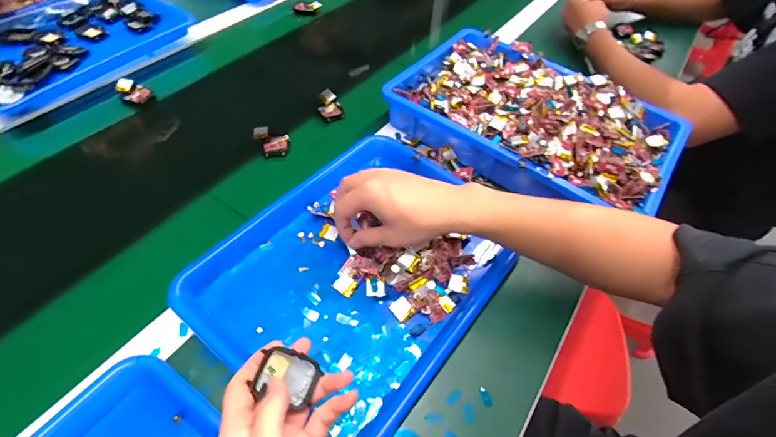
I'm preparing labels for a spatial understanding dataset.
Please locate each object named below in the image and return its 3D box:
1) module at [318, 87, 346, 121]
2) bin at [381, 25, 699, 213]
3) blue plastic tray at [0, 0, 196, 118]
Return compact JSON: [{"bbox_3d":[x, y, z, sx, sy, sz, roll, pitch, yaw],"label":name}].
[{"bbox_3d":[-0.089,-0.174,0.618,0.034,0.024,0.048,-24,58,-22],"label":"module"},{"bbox_3d":[0.202,-0.145,0.575,0.380,0.079,0.243,35,57,20],"label":"bin"},{"bbox_3d":[-0.532,-0.296,0.657,0.266,0.035,0.336,35,57,20],"label":"blue plastic tray"}]

